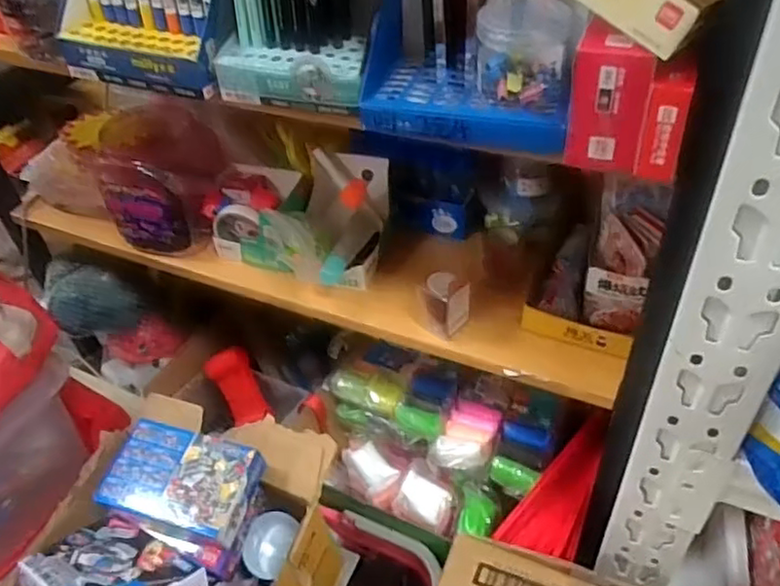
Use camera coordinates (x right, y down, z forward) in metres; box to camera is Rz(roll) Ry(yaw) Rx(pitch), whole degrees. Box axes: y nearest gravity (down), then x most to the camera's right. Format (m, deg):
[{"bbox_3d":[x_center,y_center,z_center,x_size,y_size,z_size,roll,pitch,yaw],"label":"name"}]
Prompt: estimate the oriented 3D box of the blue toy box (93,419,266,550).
[{"bbox_3d":[-0.220,0.199,0.686,0.159,0.045,0.101,10,57,12],"label":"blue toy box"}]

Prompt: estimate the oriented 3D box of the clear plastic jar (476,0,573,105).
[{"bbox_3d":[0.102,-0.191,0.502,0.067,0.058,0.070,-3,42,2],"label":"clear plastic jar"}]

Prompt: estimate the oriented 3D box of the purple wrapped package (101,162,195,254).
[{"bbox_3d":[-0.298,-0.104,0.800,0.083,0.116,0.039,4,43,10],"label":"purple wrapped package"}]

